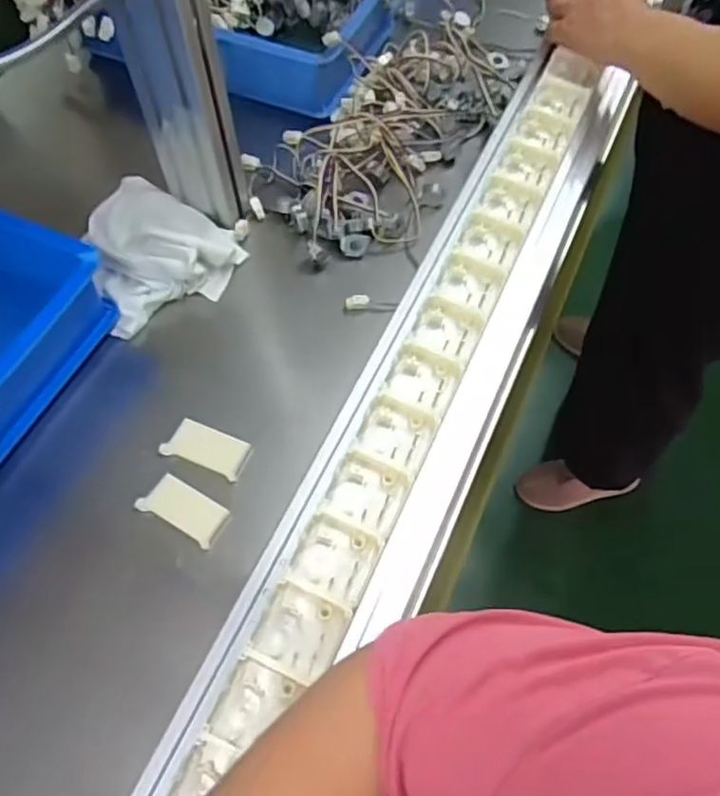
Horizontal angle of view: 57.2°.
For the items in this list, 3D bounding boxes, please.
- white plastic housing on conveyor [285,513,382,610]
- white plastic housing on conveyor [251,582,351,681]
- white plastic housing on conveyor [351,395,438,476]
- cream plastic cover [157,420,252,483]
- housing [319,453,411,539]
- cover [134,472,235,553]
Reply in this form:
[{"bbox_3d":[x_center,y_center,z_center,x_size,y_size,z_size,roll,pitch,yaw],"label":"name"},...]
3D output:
[{"bbox_3d":[-0.017,0.105,0.433,0.049,0.013,0.049,20,62,12],"label":"white plastic housing on conveyor"},{"bbox_3d":[-0.036,0.146,0.413,0.049,0.013,0.045,21,62,12],"label":"white plastic housing on conveyor"},{"bbox_3d":[0.026,0.027,0.479,0.047,0.015,0.051,19,62,11],"label":"white plastic housing on conveyor"},{"bbox_3d":[-0.143,0.046,0.617,0.077,0.006,0.039,19,62,11],"label":"cream plastic cover"},{"bbox_3d":[0.004,0.067,0.456,0.048,0.013,0.049,20,62,11],"label":"housing"},{"bbox_3d":[-0.157,0.101,0.592,0.077,0.011,0.040,26,64,15],"label":"cover"}]

